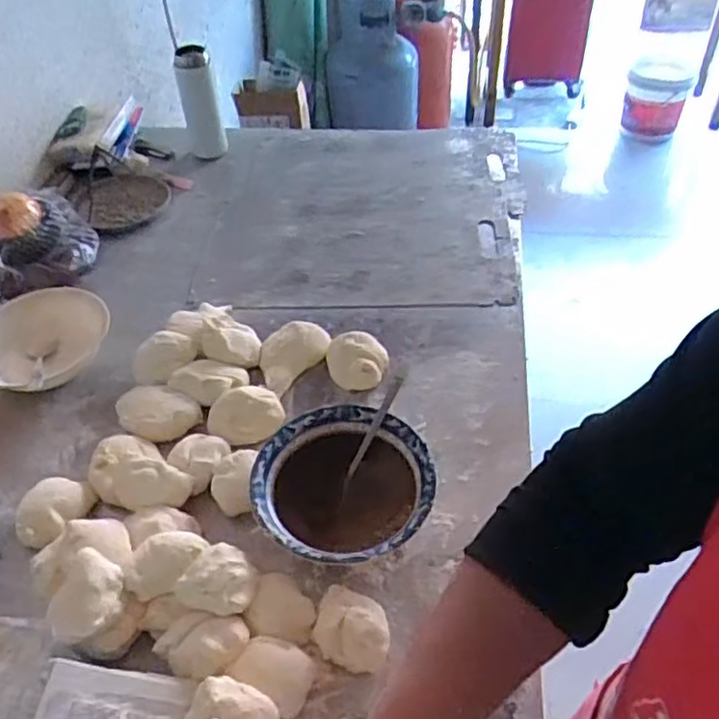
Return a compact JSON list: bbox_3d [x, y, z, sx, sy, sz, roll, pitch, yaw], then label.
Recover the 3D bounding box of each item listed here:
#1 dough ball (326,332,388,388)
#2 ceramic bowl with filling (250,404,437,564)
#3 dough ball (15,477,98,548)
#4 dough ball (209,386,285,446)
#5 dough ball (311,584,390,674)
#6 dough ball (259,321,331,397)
[{"bbox_3d":[-0.003,-0.006,0.797,0.072,0.032,0.076,-6,45,-2],"label":"dough ball"},{"bbox_3d":[-0.015,0.130,0.648,0.171,0.055,0.166,-2,45,2],"label":"ceramic bowl with filling"},{"bbox_3d":[-0.310,0.151,0.661,0.056,0.032,0.071,15,48,18],"label":"dough ball"},{"bbox_3d":[-0.130,0.055,0.742,0.082,0.039,0.062,-14,46,-10],"label":"dough ball"},{"bbox_3d":[-0.007,0.231,0.563,0.066,0.045,0.055,16,48,19],"label":"dough ball"},{"bbox_3d":[-0.084,-0.012,0.815,0.097,0.034,0.058,-35,53,-28],"label":"dough ball"}]

